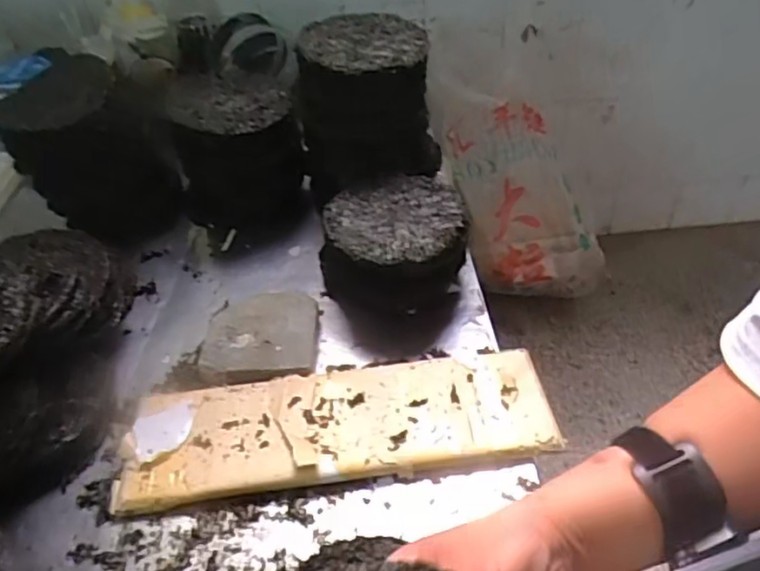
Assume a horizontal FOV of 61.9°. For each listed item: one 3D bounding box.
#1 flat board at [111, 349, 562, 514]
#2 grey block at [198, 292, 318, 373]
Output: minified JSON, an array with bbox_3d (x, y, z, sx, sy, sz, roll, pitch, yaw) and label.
[{"bbox_3d":[-0.053,0.166,0.768,0.510,0.025,0.154,-6,42,-2],"label":"flat board"},{"bbox_3d":[-0.164,0.060,0.871,0.152,0.033,0.138,0,42,5],"label":"grey block"}]

